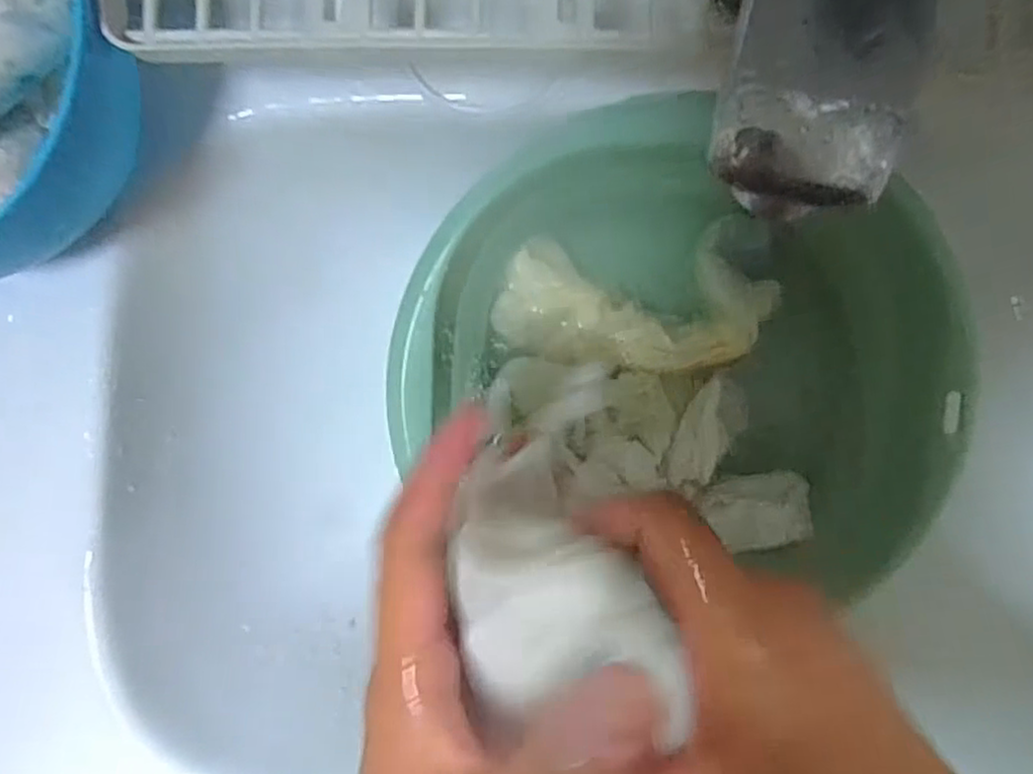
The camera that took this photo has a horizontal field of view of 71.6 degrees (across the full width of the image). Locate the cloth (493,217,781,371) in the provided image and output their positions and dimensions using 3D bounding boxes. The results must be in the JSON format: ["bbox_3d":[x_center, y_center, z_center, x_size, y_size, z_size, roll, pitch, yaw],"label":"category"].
[{"bbox_3d":[0.058,-0.041,0.354,0.134,0.020,0.067,-5,89,2],"label":"cloth"}]

